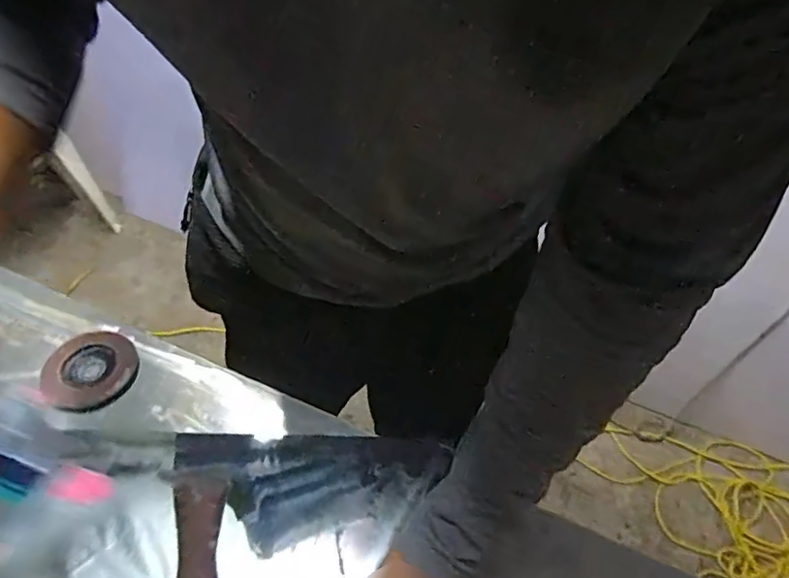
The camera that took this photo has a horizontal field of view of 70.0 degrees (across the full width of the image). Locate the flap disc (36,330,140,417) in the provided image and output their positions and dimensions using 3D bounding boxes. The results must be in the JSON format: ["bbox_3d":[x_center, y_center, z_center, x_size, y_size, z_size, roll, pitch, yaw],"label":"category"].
[{"bbox_3d":[-0.332,0.088,0.613,0.094,0.015,0.092,2,48,-2],"label":"flap disc"}]

